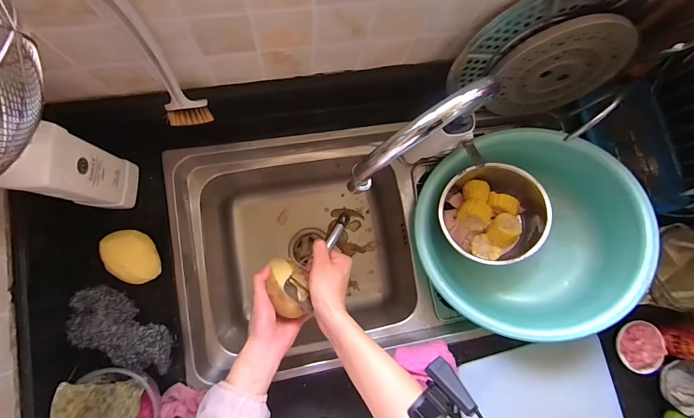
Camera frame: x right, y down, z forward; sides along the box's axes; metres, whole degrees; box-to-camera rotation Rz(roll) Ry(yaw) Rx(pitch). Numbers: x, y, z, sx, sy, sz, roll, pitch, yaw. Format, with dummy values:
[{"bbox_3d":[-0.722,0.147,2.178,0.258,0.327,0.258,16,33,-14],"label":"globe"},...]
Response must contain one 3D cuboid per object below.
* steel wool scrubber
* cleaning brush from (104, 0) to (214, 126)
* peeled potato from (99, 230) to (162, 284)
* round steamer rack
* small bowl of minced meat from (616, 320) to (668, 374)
[{"bbox_3d":[-0.352,0.191,0.525,0.177,0.050,0.080,30,81,-2],"label":"steel wool scrubber"},{"bbox_3d":[-0.224,-0.161,0.392,0.055,0.224,0.032,-25,79,-9],"label":"cleaning brush"},{"bbox_3d":[-0.340,0.074,0.540,0.088,0.051,0.063,40,81,0],"label":"peeled potato"},{"bbox_3d":[0.358,-0.234,0.579,0.204,0.218,0.023,-11,72,12],"label":"round steamer rack"},{"bbox_3d":[0.552,0.259,0.630,0.072,0.030,0.091,16,82,-4],"label":"small bowl of minced meat"}]

